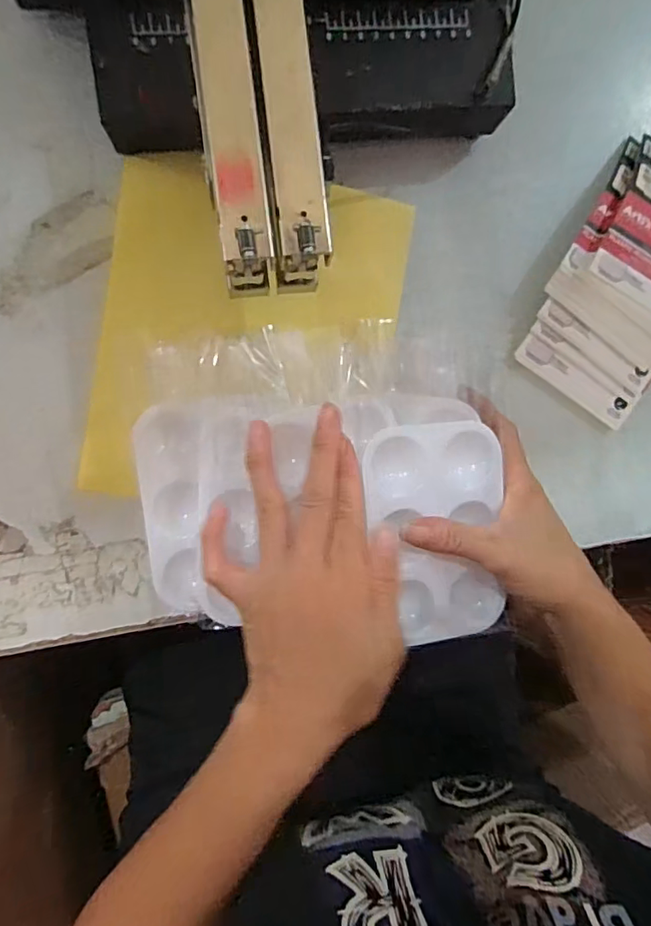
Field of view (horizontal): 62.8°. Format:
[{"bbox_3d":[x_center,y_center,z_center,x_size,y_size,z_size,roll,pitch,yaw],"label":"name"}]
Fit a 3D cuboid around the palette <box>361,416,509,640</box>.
[{"bbox_3d":[0.063,0.038,0.303,0.079,0.016,0.120,-4,95,-8],"label":"palette"}]

